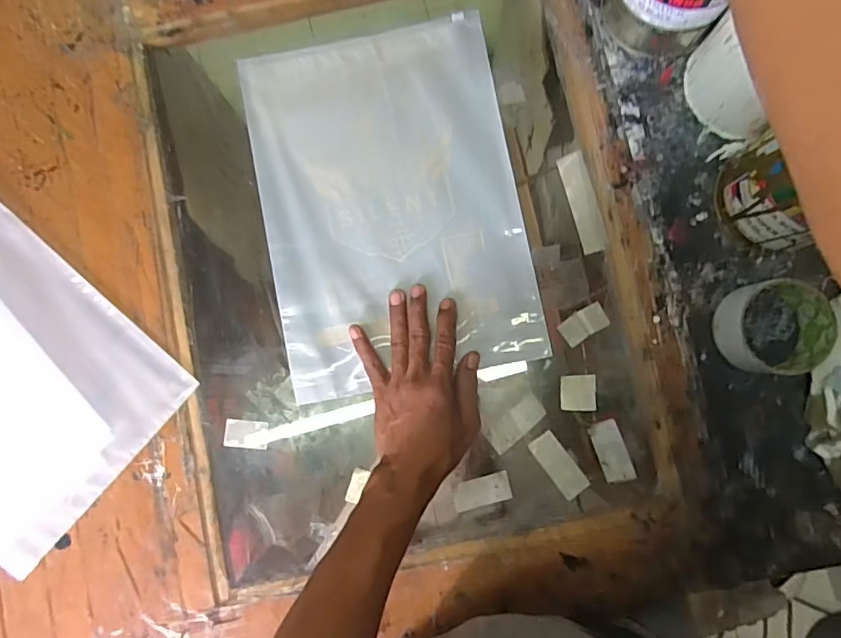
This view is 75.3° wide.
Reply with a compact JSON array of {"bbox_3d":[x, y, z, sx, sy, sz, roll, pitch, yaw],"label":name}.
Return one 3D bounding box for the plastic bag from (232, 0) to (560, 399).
[{"bbox_3d":[-0.031,-0.114,0.538,0.244,0.011,0.348,-12,85,1],"label":"plastic bag"}]

